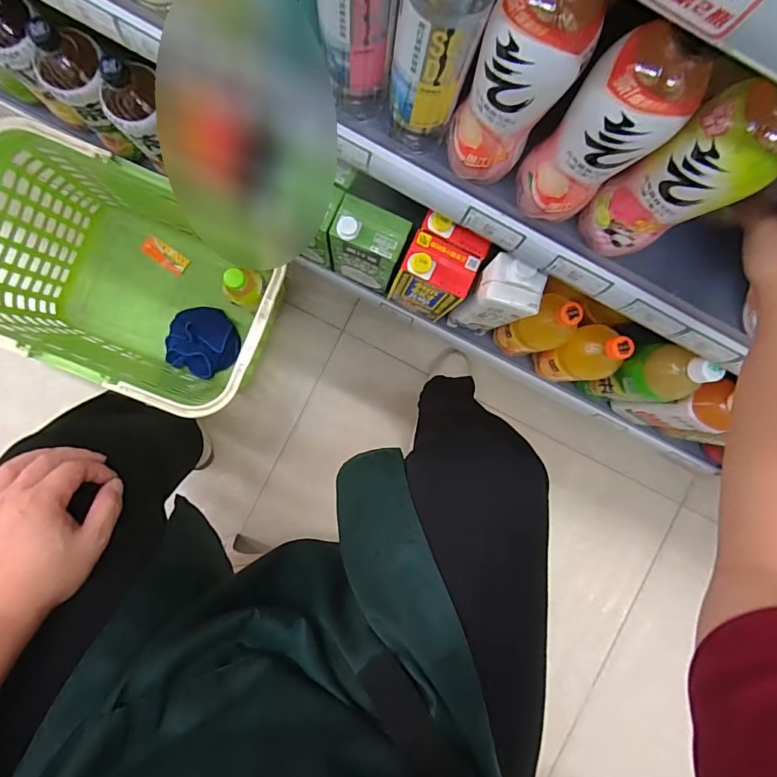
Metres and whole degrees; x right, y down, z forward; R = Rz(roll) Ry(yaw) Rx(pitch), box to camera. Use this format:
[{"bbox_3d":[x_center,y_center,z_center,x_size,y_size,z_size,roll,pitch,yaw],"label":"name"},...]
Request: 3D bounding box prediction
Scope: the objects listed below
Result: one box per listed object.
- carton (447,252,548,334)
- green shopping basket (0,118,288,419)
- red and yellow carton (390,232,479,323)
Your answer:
[{"bbox_3d":[0.148,-0.124,0.642,0.081,0.216,0.065,24,89,-5],"label":"carton"},{"bbox_3d":[-0.388,-0.157,0.717,0.426,0.255,0.282,25,89,-5],"label":"green shopping basket"},{"bbox_3d":[0.061,-0.158,0.647,0.094,0.178,0.069,27,89,-5],"label":"red and yellow carton"}]

